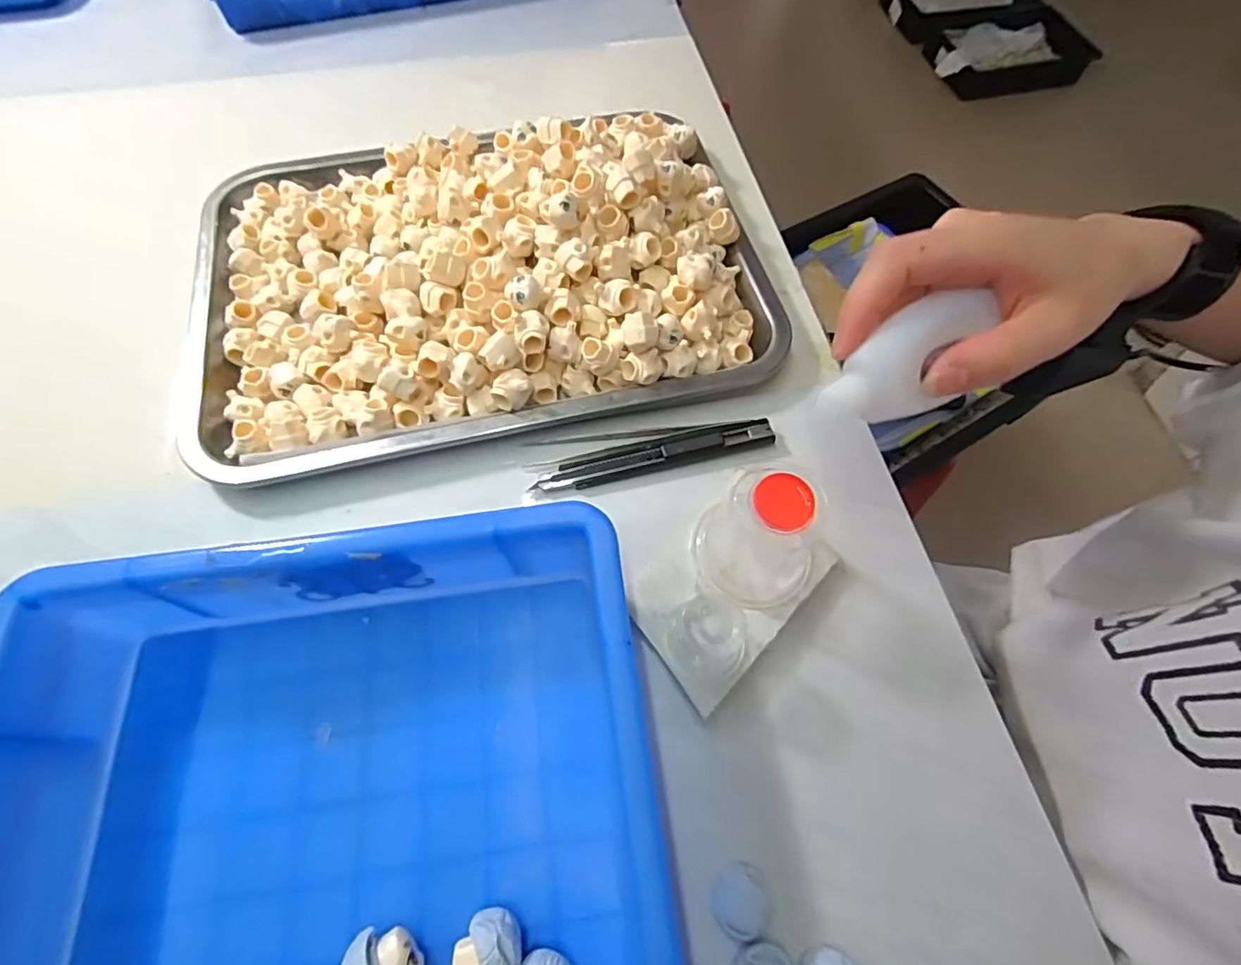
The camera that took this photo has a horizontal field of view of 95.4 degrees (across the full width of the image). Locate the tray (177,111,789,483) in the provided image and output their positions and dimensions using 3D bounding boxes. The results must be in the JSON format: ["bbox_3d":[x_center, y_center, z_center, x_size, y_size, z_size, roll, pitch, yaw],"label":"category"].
[{"bbox_3d":[-0.092,-0.146,0.352,0.355,0.056,0.254,-13,66,-6],"label":"tray"}]

